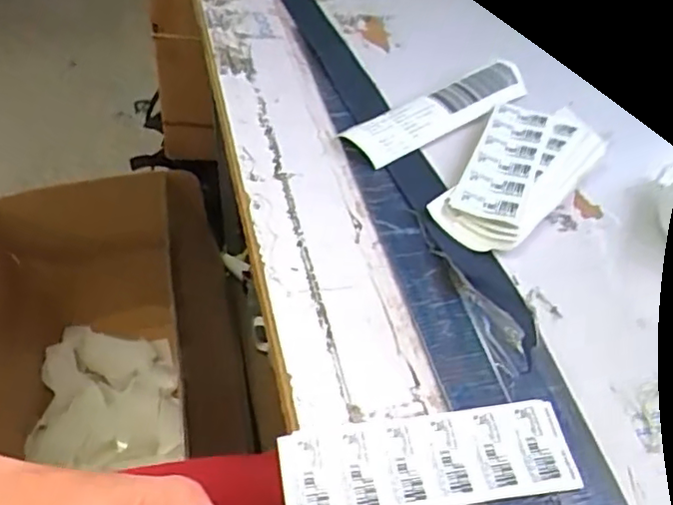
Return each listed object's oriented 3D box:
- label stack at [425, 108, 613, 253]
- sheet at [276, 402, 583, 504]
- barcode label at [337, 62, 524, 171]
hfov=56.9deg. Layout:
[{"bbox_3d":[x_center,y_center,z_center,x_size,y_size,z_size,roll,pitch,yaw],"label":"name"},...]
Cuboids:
[{"bbox_3d":[0.147,-0.068,0.510,0.092,0.016,0.183,31,53,22],"label":"label stack"},{"bbox_3d":[0.051,0.115,0.341,0.160,0.005,0.053,-5,52,-9],"label":"sheet"},{"bbox_3d":[0.093,-0.130,0.561,0.187,0.021,0.046,-27,55,-26],"label":"barcode label"}]

